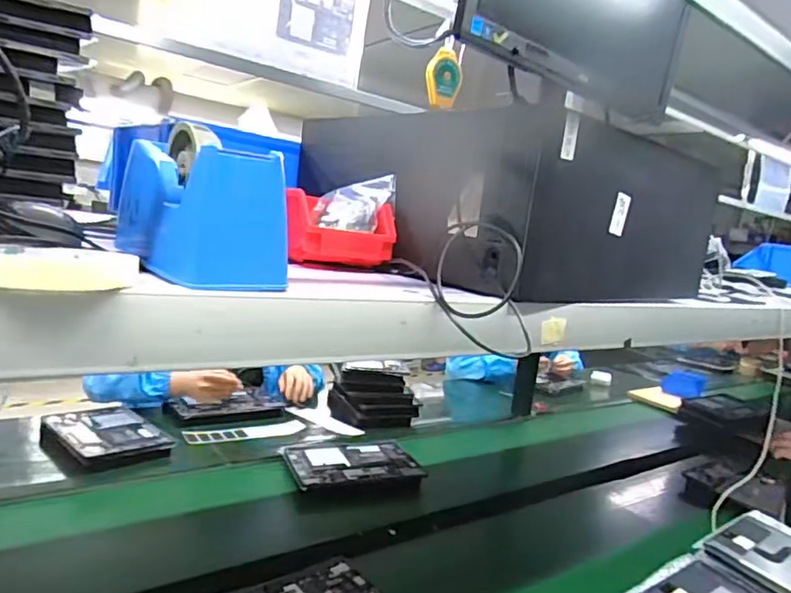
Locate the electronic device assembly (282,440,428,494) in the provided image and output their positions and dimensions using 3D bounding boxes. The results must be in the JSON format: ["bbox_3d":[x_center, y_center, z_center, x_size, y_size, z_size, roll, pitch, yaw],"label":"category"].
[{"bbox_3d":[-0.082,0.340,1.140,0.266,0.027,0.181,5,9,-20],"label":"electronic device assembly"}]

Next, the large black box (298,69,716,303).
[{"bbox_3d":[0.128,-0.116,0.749,0.406,0.164,0.434,0,12,-45],"label":"large black box"}]

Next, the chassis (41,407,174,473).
[{"bbox_3d":[-0.577,0.270,1.112,0.259,0.029,0.184,15,11,40],"label":"chassis"}]

